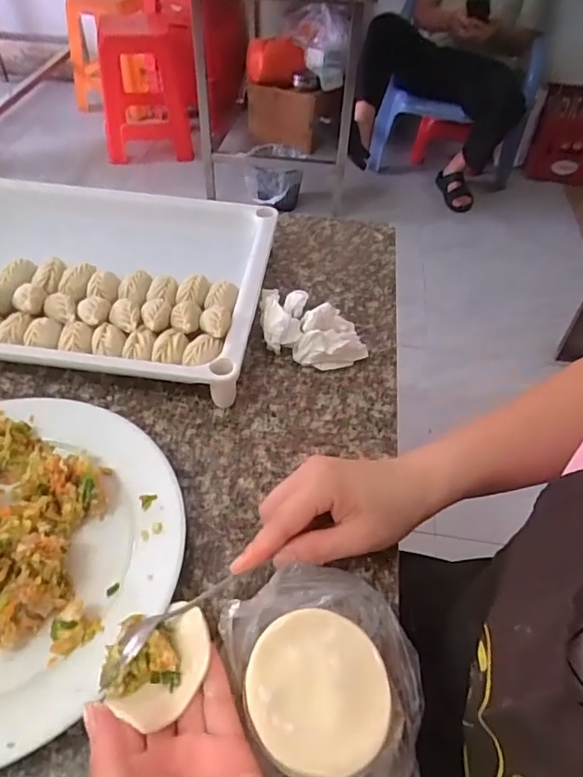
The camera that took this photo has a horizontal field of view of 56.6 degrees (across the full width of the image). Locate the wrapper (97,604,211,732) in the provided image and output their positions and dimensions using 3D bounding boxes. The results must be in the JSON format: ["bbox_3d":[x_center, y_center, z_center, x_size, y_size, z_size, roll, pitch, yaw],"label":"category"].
[{"bbox_3d":[-0.075,0.149,0.300,0.056,0.017,0.062,-3,48,-4],"label":"wrapper"}]

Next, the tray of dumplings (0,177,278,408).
[{"bbox_3d":[-0.233,-0.113,0.540,0.410,0.058,0.264,6,48,3],"label":"tray of dumplings"}]

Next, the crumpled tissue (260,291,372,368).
[{"bbox_3d":[0.018,-0.057,0.509,0.110,0.042,0.071,13,49,10],"label":"crumpled tissue"}]

